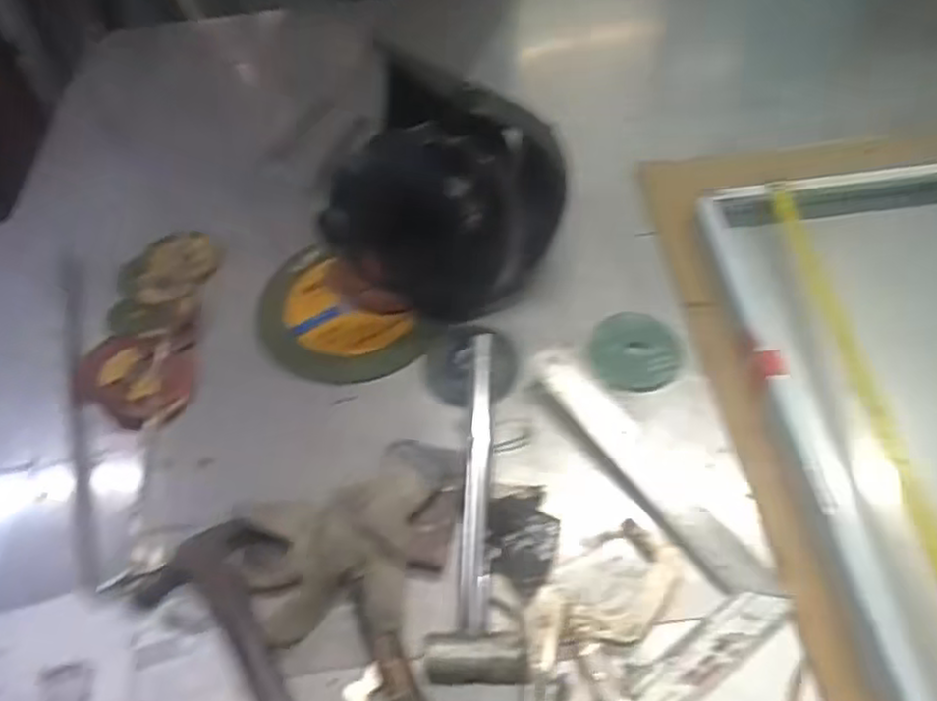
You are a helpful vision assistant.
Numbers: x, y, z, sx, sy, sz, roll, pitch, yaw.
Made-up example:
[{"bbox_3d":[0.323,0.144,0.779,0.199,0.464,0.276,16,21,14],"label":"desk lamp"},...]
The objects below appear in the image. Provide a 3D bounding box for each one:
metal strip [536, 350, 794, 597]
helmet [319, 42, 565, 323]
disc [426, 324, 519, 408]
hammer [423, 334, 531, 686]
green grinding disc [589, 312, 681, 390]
[{"bbox_3d":[0.152,0.104,0.632,0.051,0.032,0.276,-34,59,-19],"label":"metal strip"},{"bbox_3d":[-0.012,-0.185,0.744,0.213,0.200,0.240,9,56,10],"label":"helmet"},{"bbox_3d":[0.004,0.016,0.724,0.088,0.012,0.092,-4,53,5],"label":"disc"},{"bbox_3d":[0.023,0.119,0.616,0.074,0.033,0.309,4,55,7],"label":"hammer"},{"bbox_3d":[0.167,0.002,0.728,0.091,0.011,0.084,-4,53,5],"label":"green grinding disc"}]

